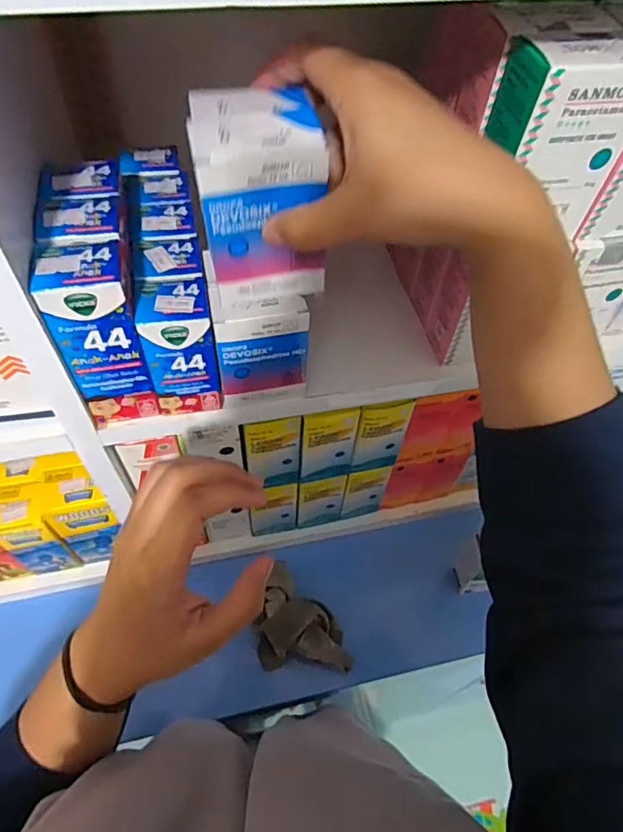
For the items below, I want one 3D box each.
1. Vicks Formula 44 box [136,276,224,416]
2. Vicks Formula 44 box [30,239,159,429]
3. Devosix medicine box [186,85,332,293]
[{"bbox_3d":[-0.082,-0.042,0.335,0.041,0.084,0.038,-7,56,-7],"label":"Vicks Formula 44 box"},{"bbox_3d":[-0.123,-0.046,0.320,0.042,0.118,0.041,-9,57,-9],"label":"Vicks Formula 44 box"},{"bbox_3d":[-0.026,-0.111,0.263,0.057,0.082,0.062,-7,56,-8],"label":"Devosix medicine box"}]

